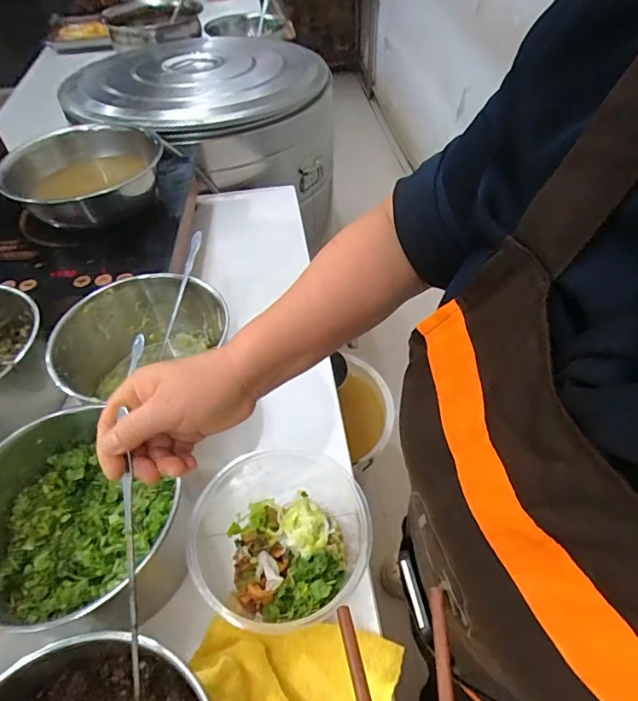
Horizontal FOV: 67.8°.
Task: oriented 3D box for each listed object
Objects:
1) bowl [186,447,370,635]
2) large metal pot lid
[{"bbox_3d":[-0.044,0.198,0.535,0.193,0.073,0.208,-2,46,2],"label":"bowl"},{"bbox_3d":[-0.284,-0.667,1.149,0.621,0.067,0.551,-23,49,-17],"label":"large metal pot lid"}]

